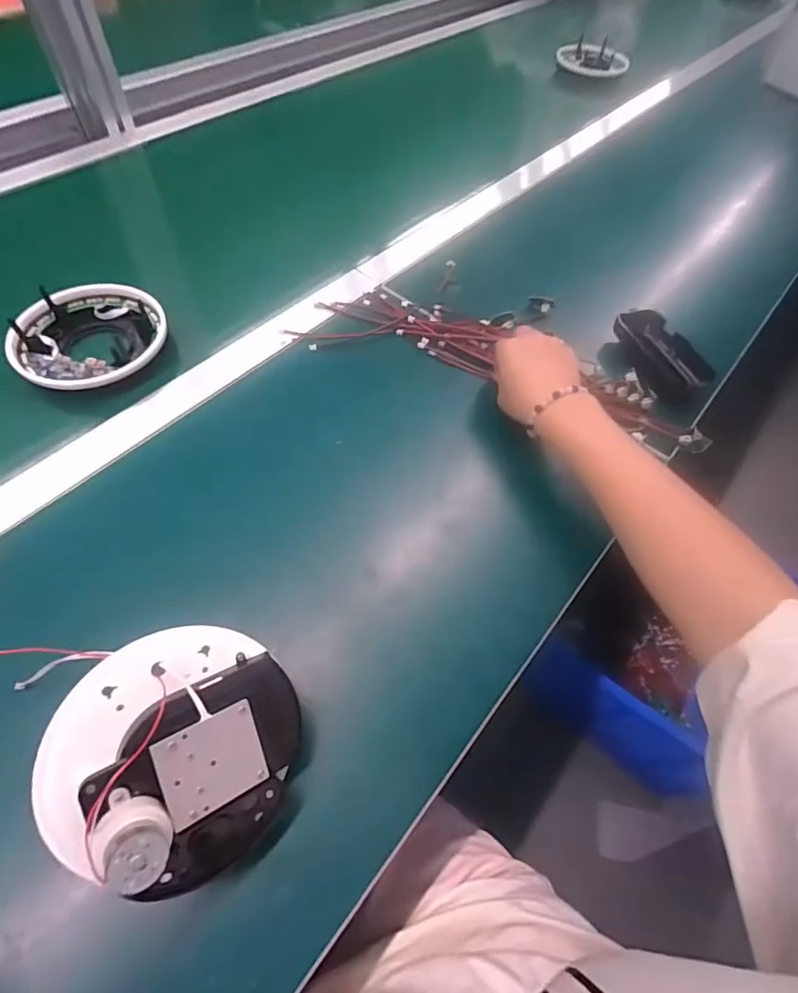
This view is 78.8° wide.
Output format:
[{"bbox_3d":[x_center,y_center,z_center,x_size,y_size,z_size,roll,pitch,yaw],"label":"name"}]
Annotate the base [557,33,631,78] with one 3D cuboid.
[{"bbox_3d":[0.359,-0.829,0.916,0.121,0.030,0.103,1,59,-4],"label":"base"}]

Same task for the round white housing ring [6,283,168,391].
[{"bbox_3d":[-0.287,-0.150,0.457,0.128,0.032,0.115,-9,60,-10],"label":"round white housing ring"}]

